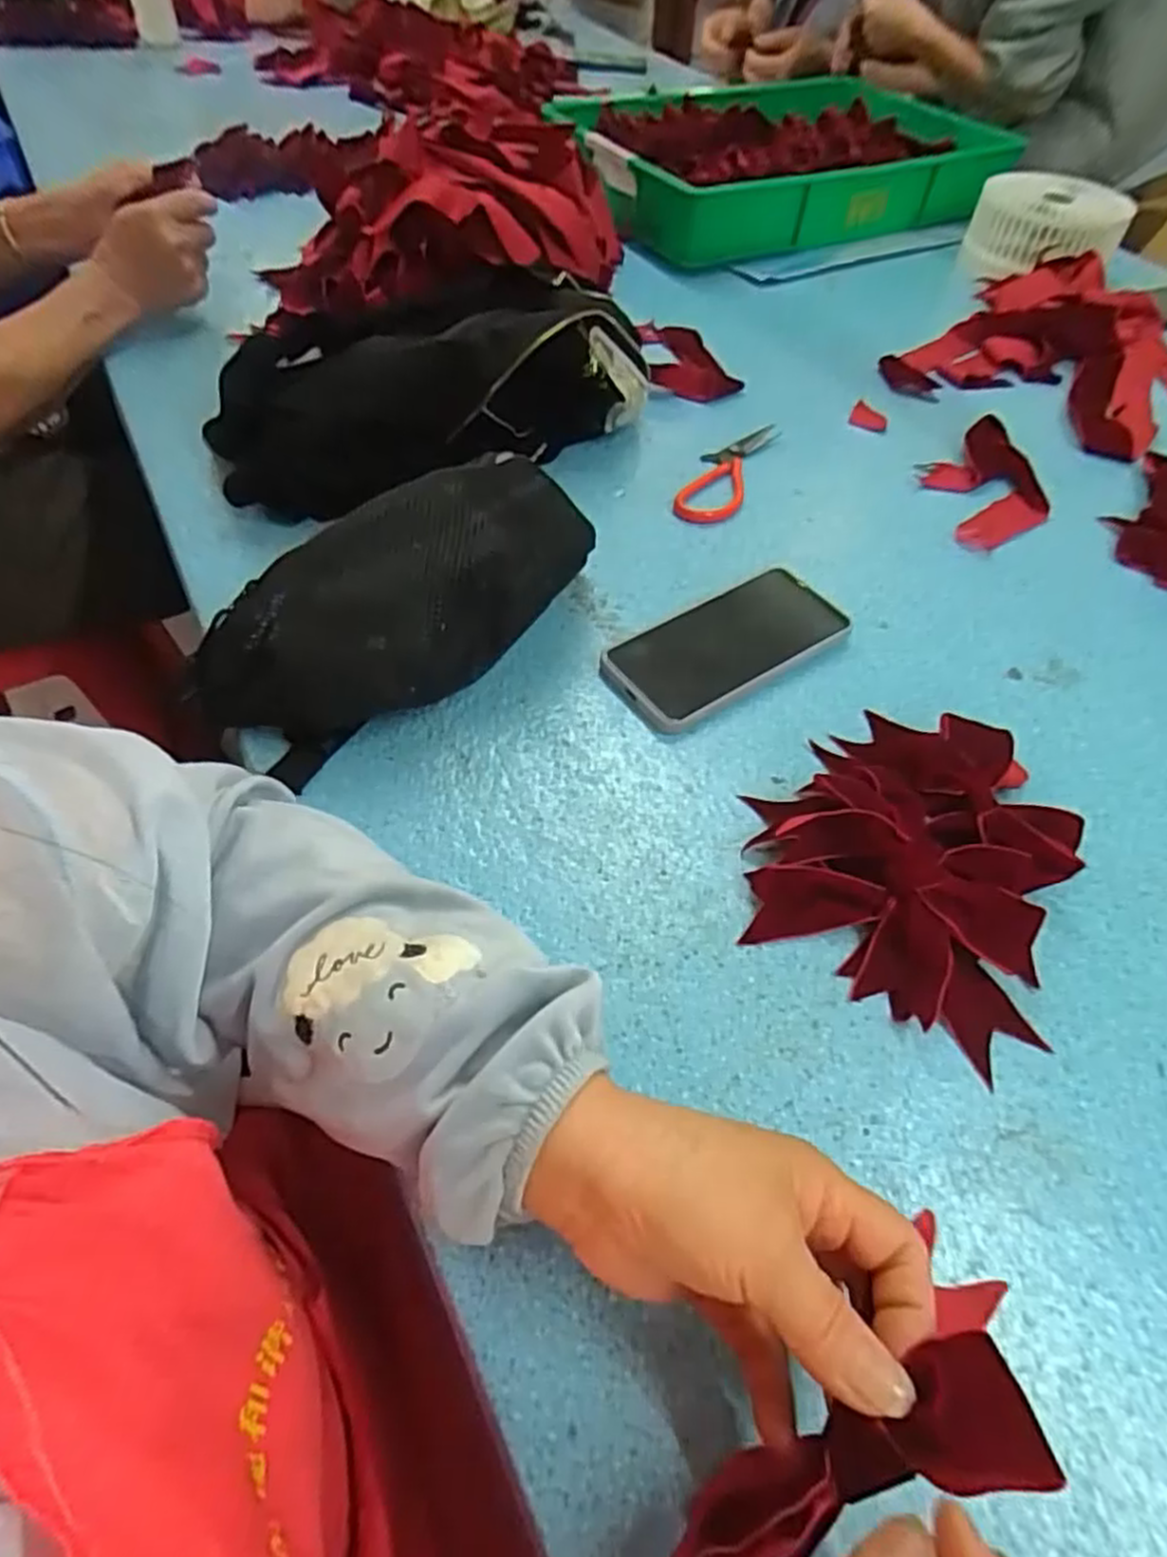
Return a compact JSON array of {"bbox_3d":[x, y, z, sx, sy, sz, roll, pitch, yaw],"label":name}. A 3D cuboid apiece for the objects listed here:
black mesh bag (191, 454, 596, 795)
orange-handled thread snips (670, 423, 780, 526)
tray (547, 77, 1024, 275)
[{"bbox_3d":[-0.093,-0.106,0.463,0.125,0.094,0.252,38,61,23],"label":"black mesh bag"},{"bbox_3d":[0.120,-0.258,0.638,0.048,0.010,0.148,21,55,13],"label":"orange-handled thread snips"},{"bbox_3d":[0.251,-0.819,1.016,0.555,0.092,0.403,-18,56,-15],"label":"tray"}]

